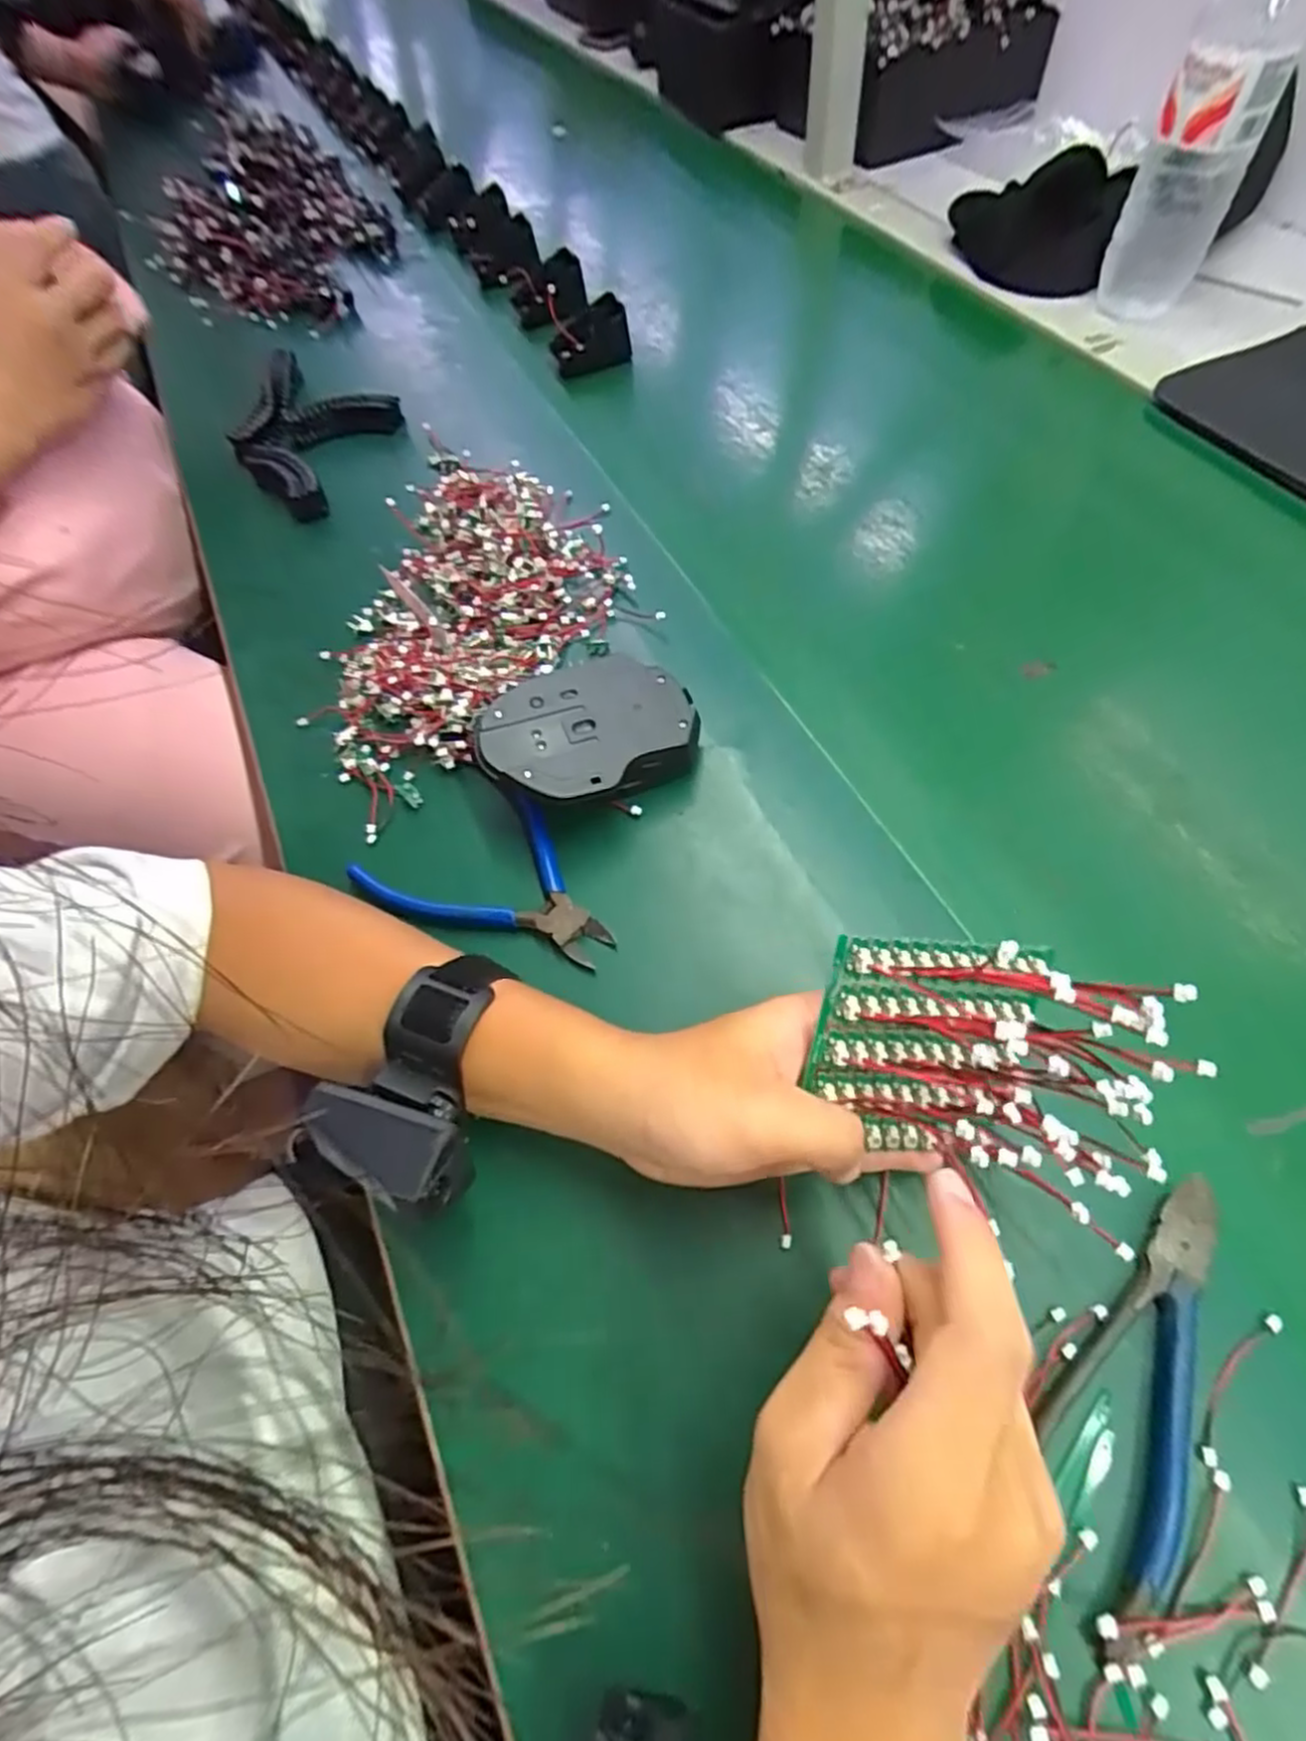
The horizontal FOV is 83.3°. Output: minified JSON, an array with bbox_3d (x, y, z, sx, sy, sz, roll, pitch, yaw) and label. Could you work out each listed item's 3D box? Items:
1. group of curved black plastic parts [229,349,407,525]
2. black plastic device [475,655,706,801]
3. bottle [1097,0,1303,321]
[{"bbox_3d":[-0.286,-0.350,0.588,0.156,0.032,0.126,27,65,20],"label":"group of curved black plastic parts"},{"bbox_3d":[-0.034,-0.069,0.393,0.111,0.035,0.074,-28,74,-17],"label":"black plastic device"},{"bbox_3d":[0.405,-0.543,0.533,0.074,0.211,0.058,19,62,16],"label":"bottle"}]

